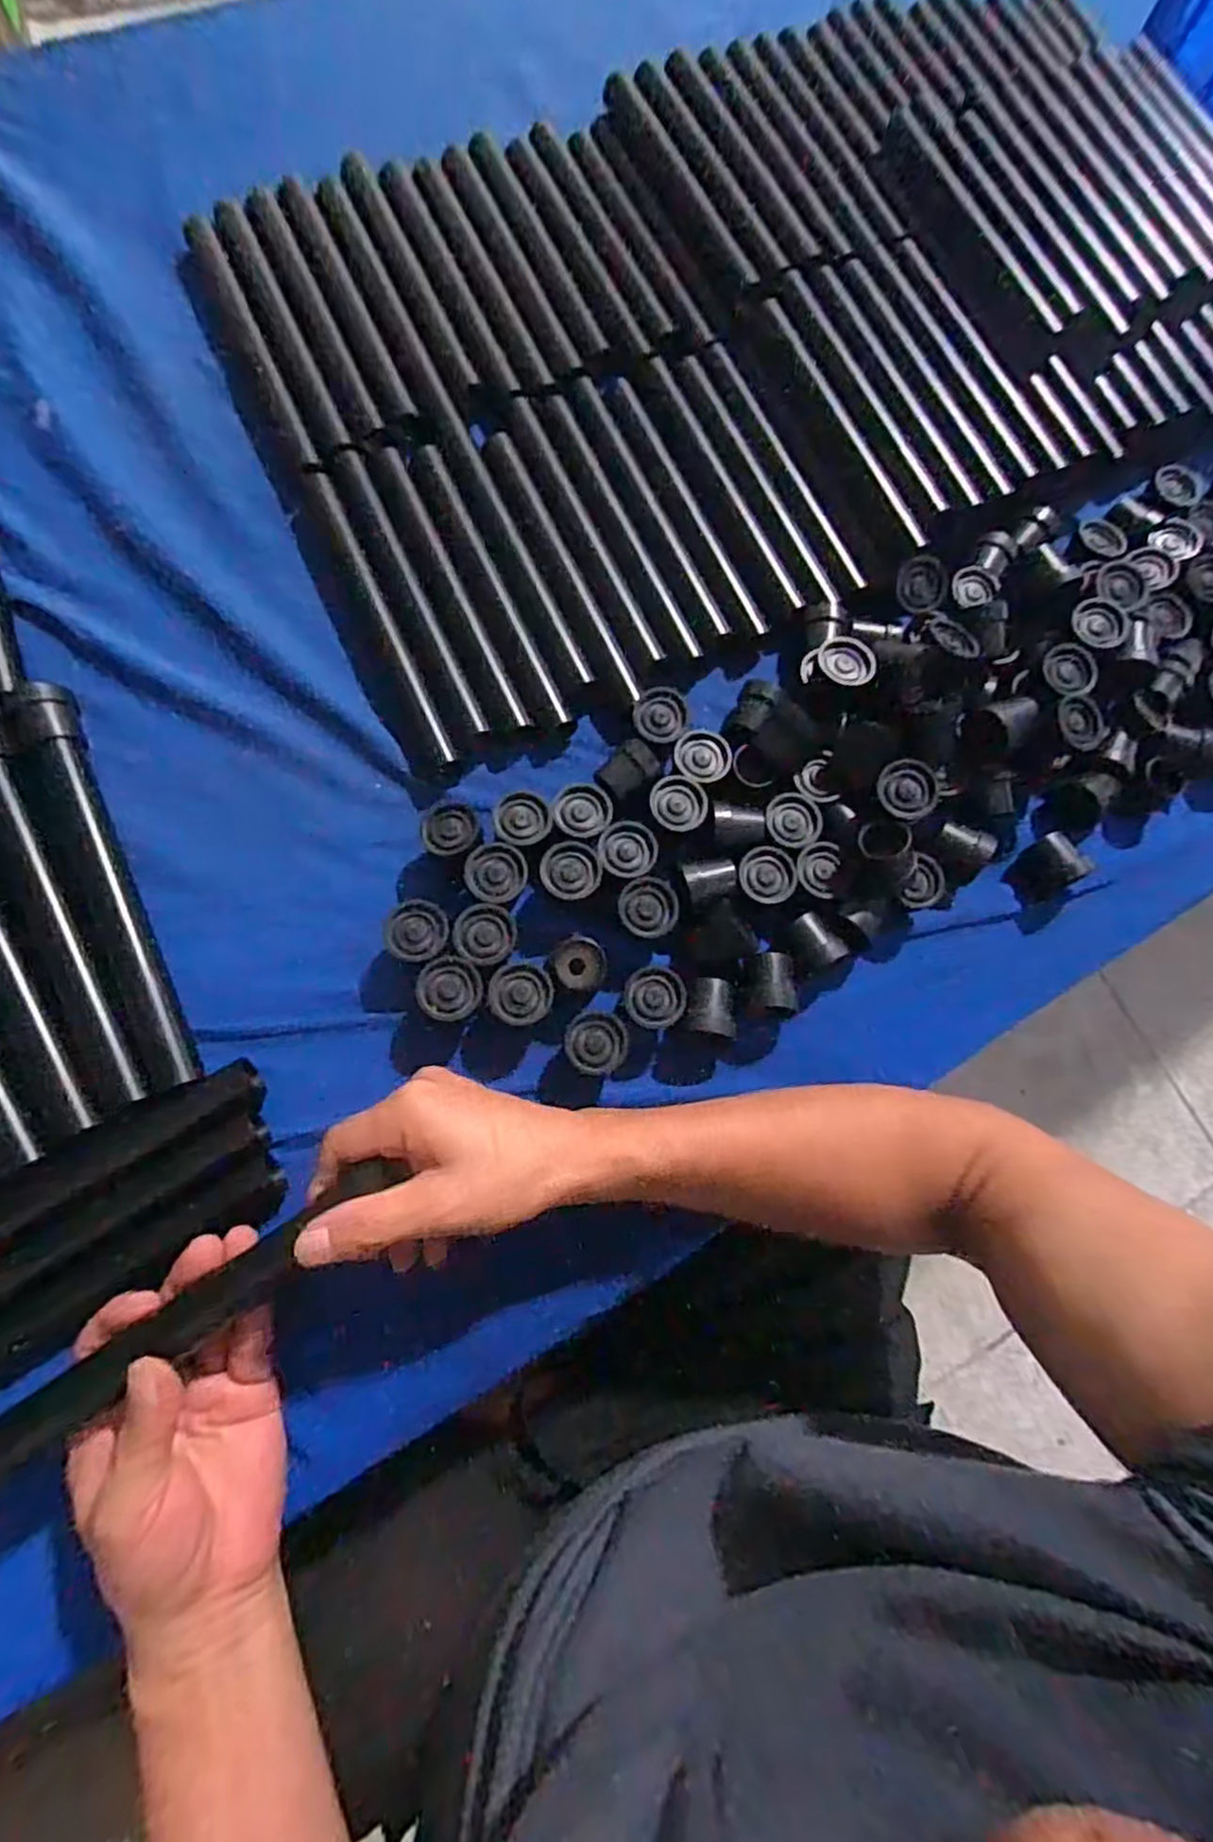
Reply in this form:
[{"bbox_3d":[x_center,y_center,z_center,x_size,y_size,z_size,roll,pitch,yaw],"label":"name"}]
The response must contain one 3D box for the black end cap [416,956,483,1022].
[{"bbox_3d":[-0.088,0.040,0.418,0.034,0.028,0.035,0,79,-1],"label":"black end cap"}]

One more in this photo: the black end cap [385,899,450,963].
[{"bbox_3d":[-0.108,0.007,0.424,0.035,0.030,0.034,2,77,-7],"label":"black end cap"}]

